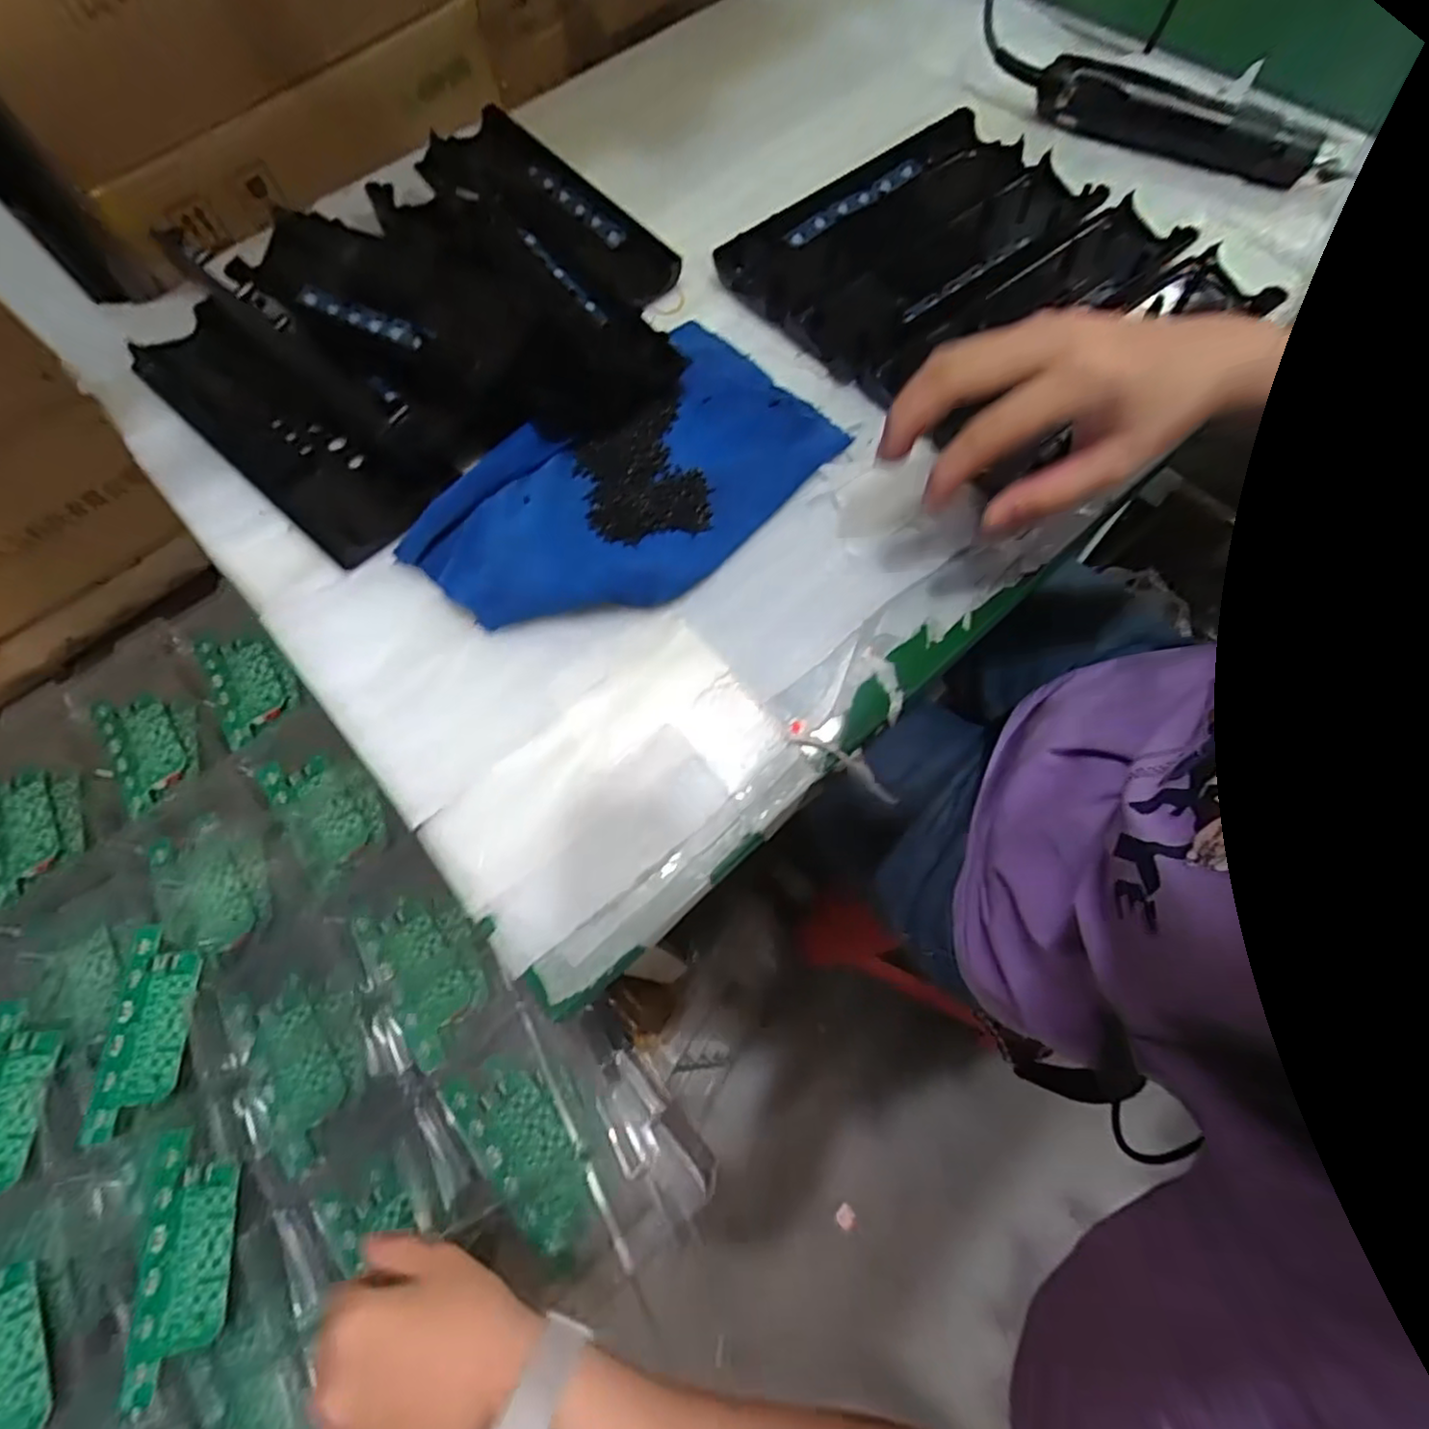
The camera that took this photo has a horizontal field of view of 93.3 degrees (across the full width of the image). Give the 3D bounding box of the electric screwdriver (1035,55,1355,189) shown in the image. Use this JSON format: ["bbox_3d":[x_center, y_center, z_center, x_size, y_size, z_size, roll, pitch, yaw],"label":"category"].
[{"bbox_3d":[0.328,-0.415,0.471,0.202,0.027,0.030,32,72,14],"label":"electric screwdriver"}]

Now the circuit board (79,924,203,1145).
[{"bbox_3d":[-0.401,0.219,0.477,0.054,0.009,0.133,-4,62,-4],"label":"circuit board"}]

